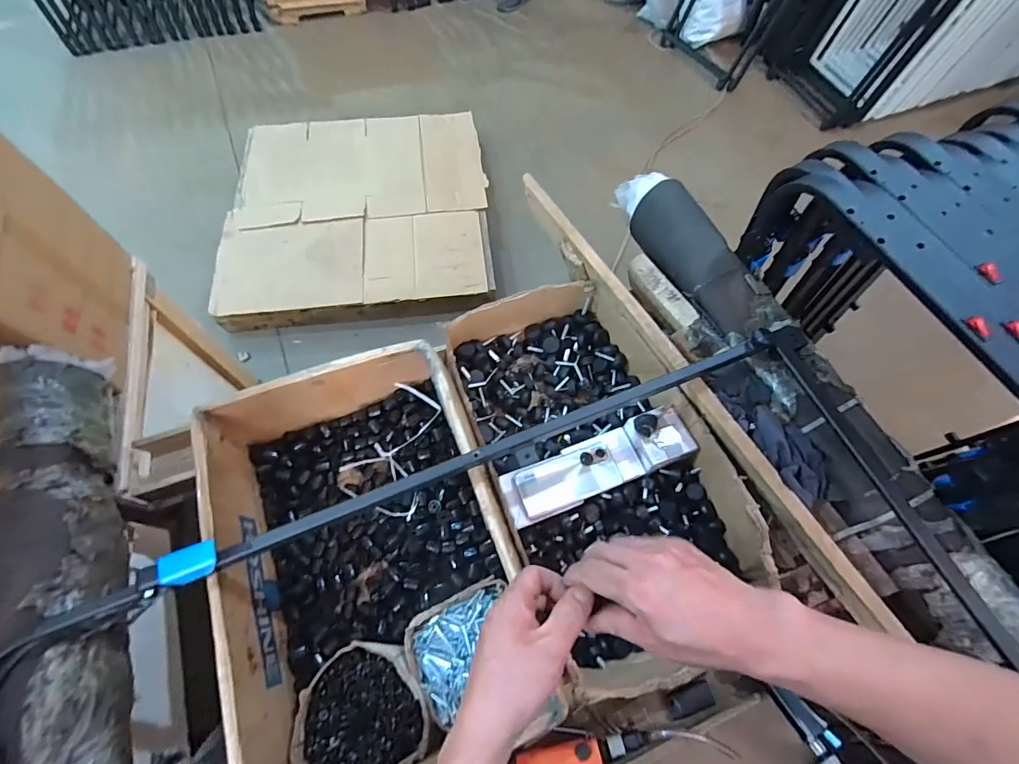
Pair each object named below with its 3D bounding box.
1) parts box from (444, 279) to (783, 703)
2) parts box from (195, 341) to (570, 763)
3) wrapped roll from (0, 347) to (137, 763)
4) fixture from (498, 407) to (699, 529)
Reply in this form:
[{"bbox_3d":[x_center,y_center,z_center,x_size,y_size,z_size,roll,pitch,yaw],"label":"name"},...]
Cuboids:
[{"bbox_3d":[0.135,0.117,0.718,0.314,0.142,0.575,-20,67,-11],"label":"parts box"},{"bbox_3d":[-0.189,0.231,0.632,0.333,0.168,0.517,-20,67,-11],"label":"parts box"},{"bbox_3d":[-0.516,0.314,0.508,0.137,0.108,0.856,-22,68,-12],"label":"wrapped roll"},{"bbox_3d":[0.137,0.128,0.695,0.300,0.048,0.089,-21,67,-11],"label":"fixture"}]

